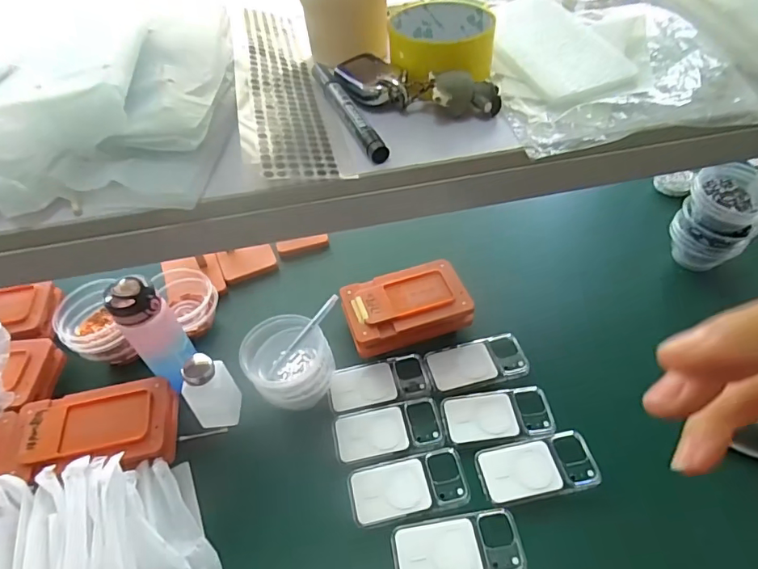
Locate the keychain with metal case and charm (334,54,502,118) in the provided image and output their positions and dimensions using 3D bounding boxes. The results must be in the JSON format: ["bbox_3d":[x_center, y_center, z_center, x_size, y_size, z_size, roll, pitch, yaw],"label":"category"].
[{"bbox_3d":[0.024,-0.152,0.372,0.134,0.026,0.048,21,54,20],"label":"keychain with metal case and charm"}]

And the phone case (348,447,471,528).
[{"bbox_3d":[0.038,0.259,0.630,0.149,0.009,0.073,-10,50,-4],"label":"phone case"}]

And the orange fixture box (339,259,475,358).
[{"bbox_3d":[0.043,0.042,0.776,0.193,0.062,0.139,-17,51,-11],"label":"orange fixture box"}]

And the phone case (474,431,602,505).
[{"bbox_3d":[0.206,0.237,0.634,0.147,0.011,0.072,-8,50,-2],"label":"phone case"}]

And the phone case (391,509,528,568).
[{"bbox_3d":[0.094,0.316,0.580,0.150,0.008,0.074,-7,50,-2],"label":"phone case"}]

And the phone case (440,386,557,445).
[{"bbox_3d":[0.166,0.182,0.684,0.148,0.007,0.070,-5,50,0],"label":"phone case"}]

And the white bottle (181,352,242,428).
[{"bbox_3d":[-0.229,0.154,0.674,0.049,0.122,0.061,4,50,8],"label":"white bottle"}]

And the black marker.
[{"bbox_3d":[-0.025,-0.135,0.371,0.015,0.012,0.133,-19,51,-12],"label":"black marker"}]

